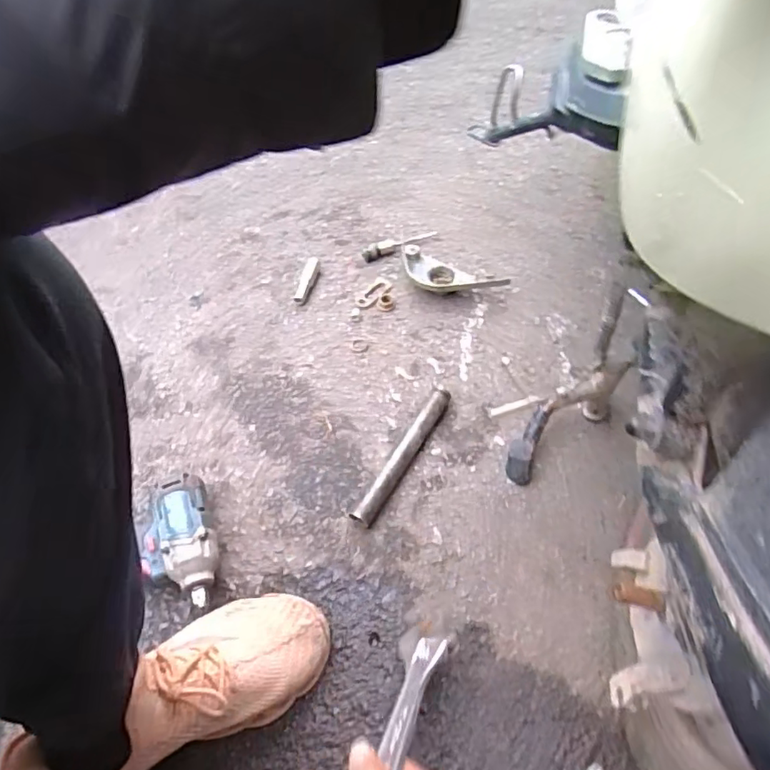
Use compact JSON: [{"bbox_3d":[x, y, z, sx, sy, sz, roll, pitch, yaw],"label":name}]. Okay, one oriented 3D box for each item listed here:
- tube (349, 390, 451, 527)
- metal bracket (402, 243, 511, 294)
[{"bbox_3d":[0.025,0.085,0.686,0.023,0.031,0.195,27,62,21],"label":"tube"},{"bbox_3d":[0.093,-0.152,0.825,0.162,0.042,0.050,25,62,20],"label":"metal bracket"}]

